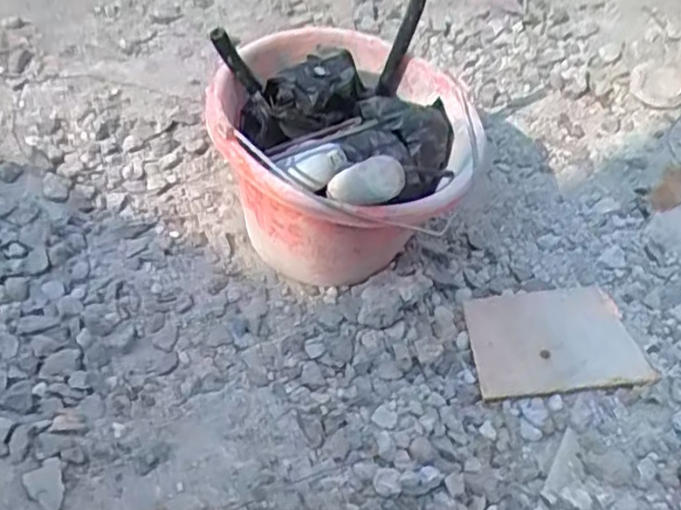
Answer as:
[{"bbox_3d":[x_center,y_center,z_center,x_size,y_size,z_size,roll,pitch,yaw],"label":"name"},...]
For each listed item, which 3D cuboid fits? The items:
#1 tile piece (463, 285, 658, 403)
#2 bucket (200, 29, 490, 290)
[{"bbox_3d":[0.201,0.076,0.641,0.150,0.013,0.106,-3,51,-3],"label":"tile piece"},{"bbox_3d":[0.009,-0.091,0.633,0.222,0.187,0.222,2,53,-2],"label":"bucket"}]

